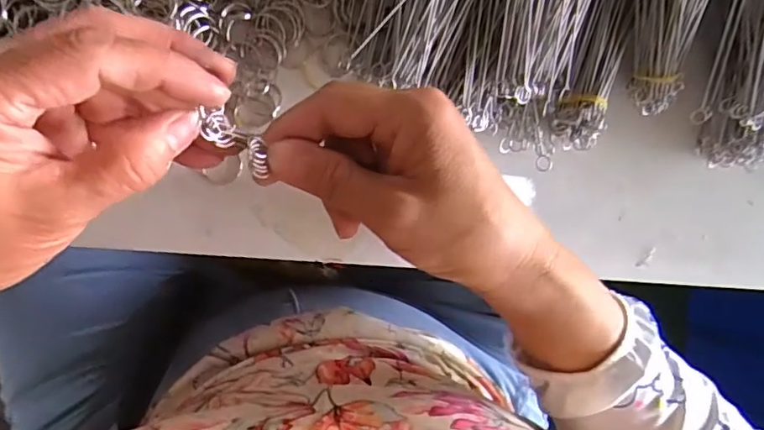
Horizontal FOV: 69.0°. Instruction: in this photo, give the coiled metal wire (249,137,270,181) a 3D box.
[{"bbox_3d":[-0.048,-0.022,0.217,0.006,0.004,0.017,-7,111,-9],"label":"coiled metal wire"}]

